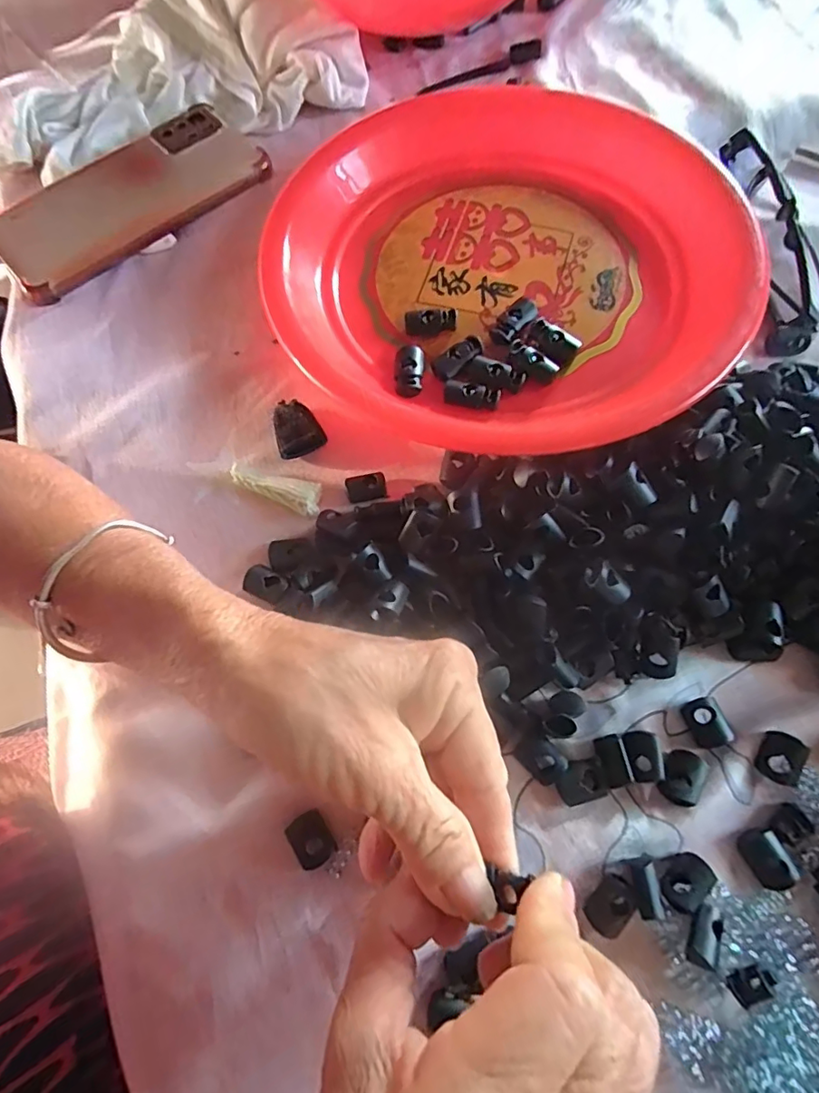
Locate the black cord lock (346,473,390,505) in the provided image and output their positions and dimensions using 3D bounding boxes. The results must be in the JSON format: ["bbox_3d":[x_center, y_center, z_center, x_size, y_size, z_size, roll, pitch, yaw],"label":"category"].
[{"bbox_3d":[-0.021,-0.030,0.271,0.020,0.006,0.014,-9,70,-3],"label":"black cord lock"}]

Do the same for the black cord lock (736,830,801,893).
[{"bbox_3d":[0.142,0.124,0.213,0.015,0.006,0.021,-22,71,-7],"label":"black cord lock"}]

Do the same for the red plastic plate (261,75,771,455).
[{"bbox_3d":[0.052,-0.160,0.300,0.246,0.034,0.251,0,70,1],"label":"red plastic plate"}]

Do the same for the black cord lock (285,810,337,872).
[{"bbox_3d":[-0.040,0.119,0.218,0.016,0.004,0.020,-29,72,-9],"label":"black cord lock"}]

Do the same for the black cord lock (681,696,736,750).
[{"bbox_3d":[0.128,0.076,0.231,0.014,0.008,0.020,-20,71,-6],"label":"black cord lock"}]

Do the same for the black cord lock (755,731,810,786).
[{"bbox_3d":[0.154,0.087,0.223,0.015,0.011,0.018,29,73,10],"label":"black cord lock"}]

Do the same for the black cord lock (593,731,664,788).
[{"bbox_3d":[0.091,0.088,0.225,0.023,0.008,0.020,-7,70,-2],"label":"black cord lock"}]

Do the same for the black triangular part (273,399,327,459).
[{"bbox_3d":[-0.058,-0.062,0.278,0.023,0.013,0.029,-19,71,-6],"label":"black triangular part"}]

